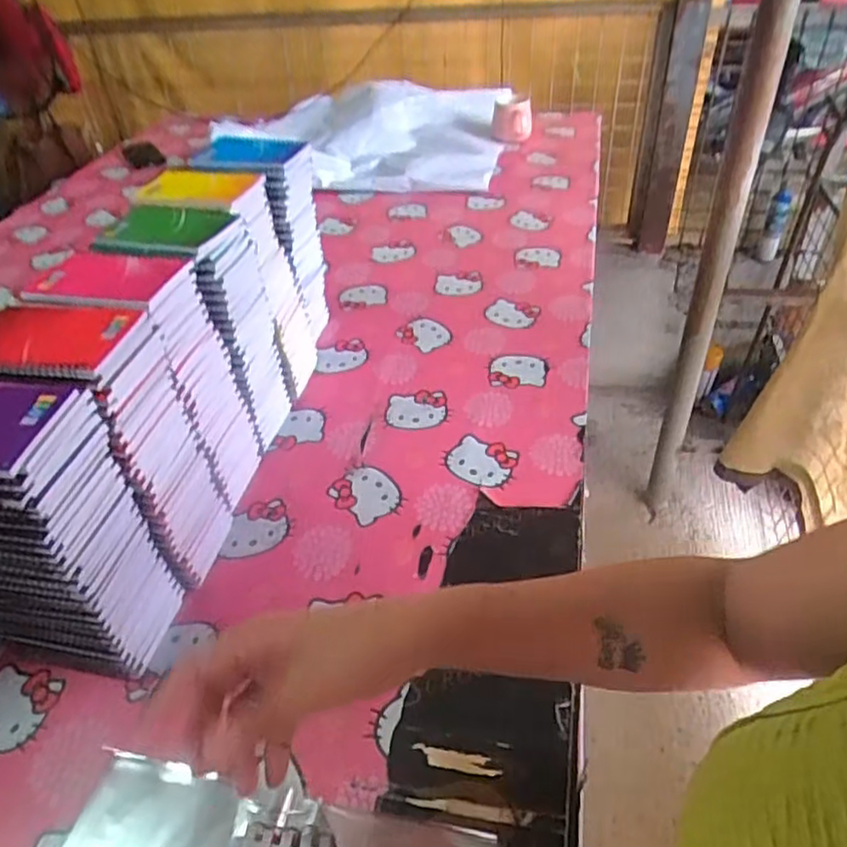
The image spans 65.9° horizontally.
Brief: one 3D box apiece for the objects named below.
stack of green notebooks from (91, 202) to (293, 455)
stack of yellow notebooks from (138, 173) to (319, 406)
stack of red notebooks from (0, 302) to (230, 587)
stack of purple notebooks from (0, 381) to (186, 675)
[{"bbox_3d":[-0.245,-0.096,0.755,0.133,0.277,0.117,10,44,17],"label":"stack of green notebooks"},{"bbox_3d":[-0.235,-0.157,0.808,0.153,0.275,0.115,4,43,11],"label":"stack of yellow notebooks"},{"bbox_3d":[-0.287,0.031,0.609,0.135,0.280,0.105,5,43,12],"label":"stack of red notebooks"},{"bbox_3d":[-0.314,0.097,0.538,0.150,0.280,0.091,1,42,8],"label":"stack of purple notebooks"}]

